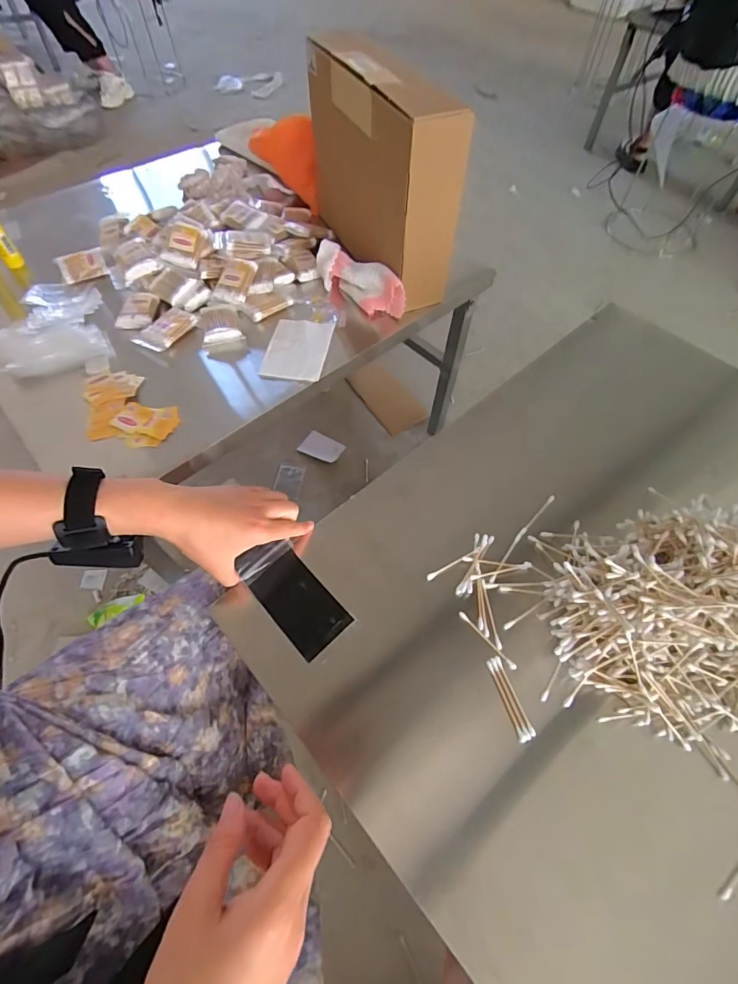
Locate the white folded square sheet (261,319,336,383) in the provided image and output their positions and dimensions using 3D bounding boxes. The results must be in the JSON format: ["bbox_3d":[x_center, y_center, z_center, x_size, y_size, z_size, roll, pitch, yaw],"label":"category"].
[{"bbox_3d":[-0.109,-0.222,0.658,0.092,0.011,0.134,8,59,3],"label":"white folded square sheet"}]

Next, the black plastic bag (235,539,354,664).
[{"bbox_3d":[-0.077,0.107,0.444,0.061,0.016,0.120,-35,73,-26],"label":"black plastic bag"}]

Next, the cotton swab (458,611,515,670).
[{"bbox_3d":[0.118,0.147,0.429,0.007,0.008,0.072,-36,66,-20],"label":"cotton swab"}]

